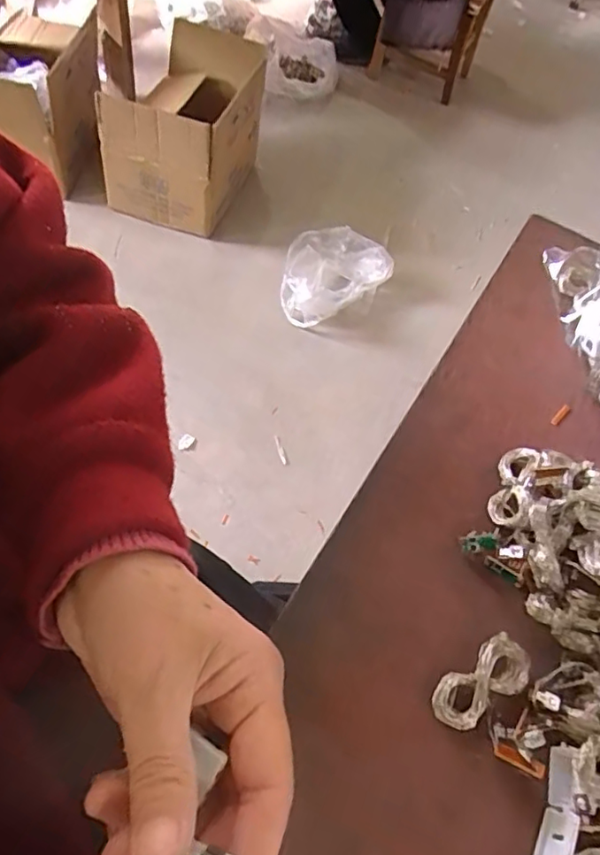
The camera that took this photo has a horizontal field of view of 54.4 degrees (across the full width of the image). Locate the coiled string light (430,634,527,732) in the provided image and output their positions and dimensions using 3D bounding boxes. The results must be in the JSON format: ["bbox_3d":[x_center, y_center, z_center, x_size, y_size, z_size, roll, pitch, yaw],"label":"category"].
[{"bbox_3d":[0.093,0.132,0.300,0.056,0.007,0.026,-26,65,-23],"label":"coiled string light"}]

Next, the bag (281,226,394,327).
[{"bbox_3d":[0.068,-0.385,1.421,0.202,0.093,0.288,42,61,17],"label":"bag"}]

